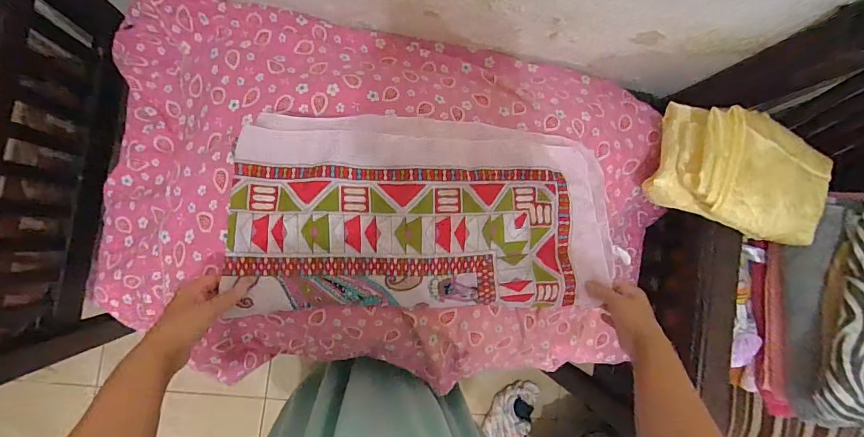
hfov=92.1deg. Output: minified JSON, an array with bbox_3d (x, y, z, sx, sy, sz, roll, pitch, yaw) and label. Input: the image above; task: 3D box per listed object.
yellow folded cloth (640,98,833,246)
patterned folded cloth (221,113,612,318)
[{"bbox_3d":[0.462,-0.065,0.619,0.242,0.090,0.166,16,85,-7],"label":"yellow folded cloth"},{"bbox_3d":[0.003,-0.006,0.535,0.487,0.042,0.238,1,87,-8],"label":"patterned folded cloth"}]

